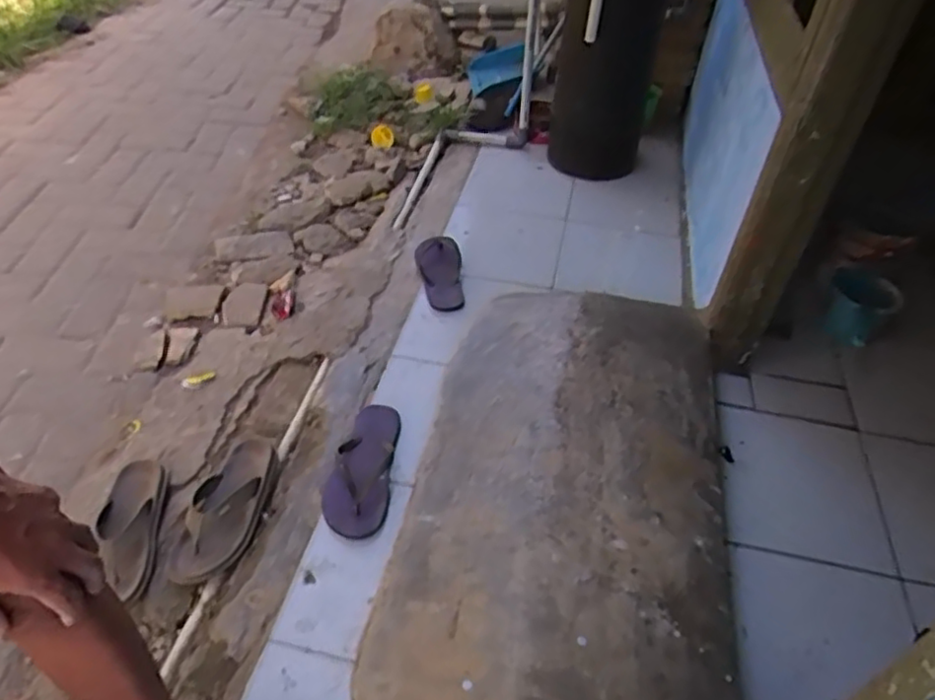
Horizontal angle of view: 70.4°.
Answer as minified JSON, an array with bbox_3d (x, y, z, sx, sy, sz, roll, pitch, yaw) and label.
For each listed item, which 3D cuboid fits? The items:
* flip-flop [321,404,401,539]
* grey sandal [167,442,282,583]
[{"bbox_3d":[-0.180,0.193,1.125,0.109,0.038,0.270,3,43,0],"label":"flip-flop"},{"bbox_3d":[-0.393,0.242,1.084,0.117,0.051,0.271,6,44,6],"label":"grey sandal"}]

